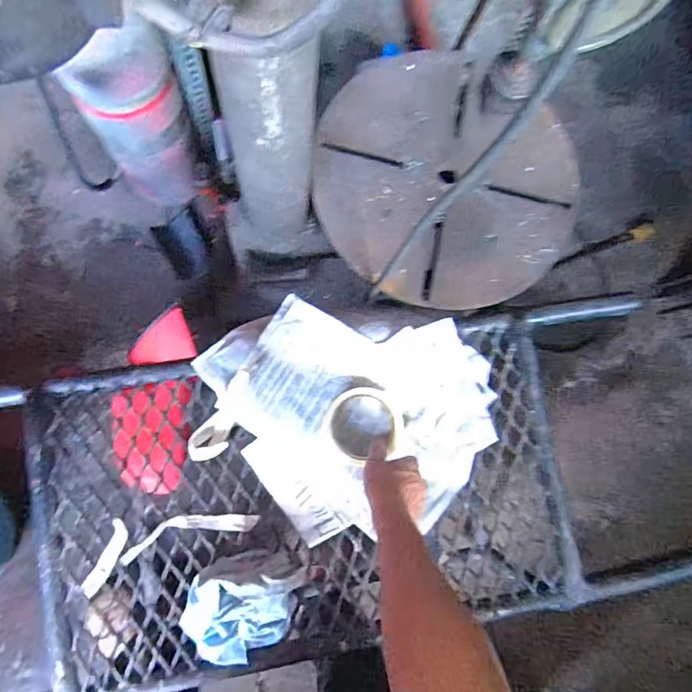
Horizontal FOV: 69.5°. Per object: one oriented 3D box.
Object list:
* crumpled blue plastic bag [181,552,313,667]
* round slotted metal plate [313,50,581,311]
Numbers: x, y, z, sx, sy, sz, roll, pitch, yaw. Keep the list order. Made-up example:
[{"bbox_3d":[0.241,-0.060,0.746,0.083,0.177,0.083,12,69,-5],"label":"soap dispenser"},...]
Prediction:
[{"bbox_3d":[-0.122,0.310,0.583,0.126,0.057,0.145,25,81,-4],"label":"crumpled blue plastic bag"},{"bbox_3d":[0.147,-0.243,0.726,0.373,0.030,0.365,1,81,-7],"label":"round slotted metal plate"}]

